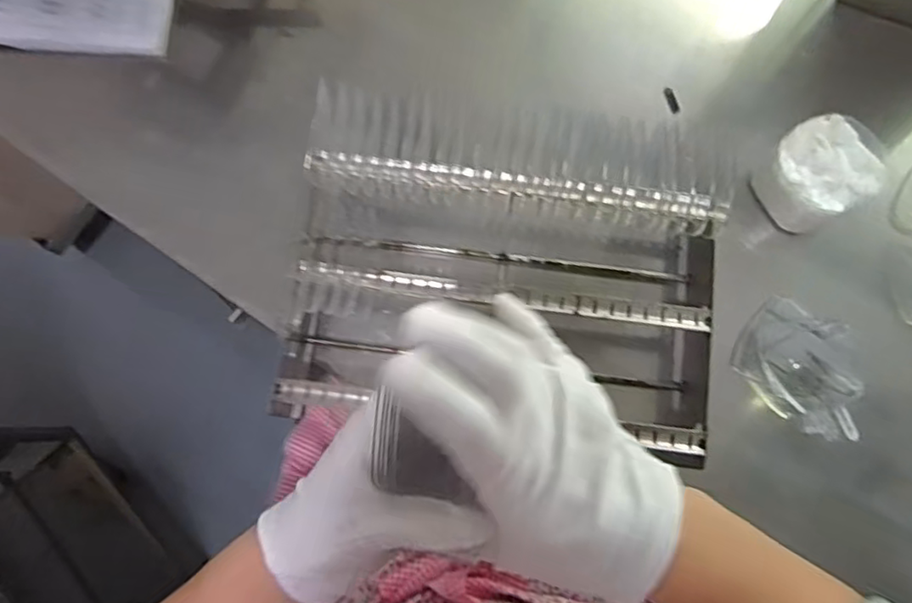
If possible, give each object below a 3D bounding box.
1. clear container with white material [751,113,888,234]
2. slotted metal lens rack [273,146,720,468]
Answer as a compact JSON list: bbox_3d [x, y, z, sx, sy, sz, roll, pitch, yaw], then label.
[{"bbox_3d":[0.287,-0.101,0.504,0.079,0.054,0.094,39,82,7],"label":"clear container with white material"},{"bbox_3d":[0.041,-0.011,0.508,0.327,0.105,0.229,7,80,1],"label":"slotted metal lens rack"}]

